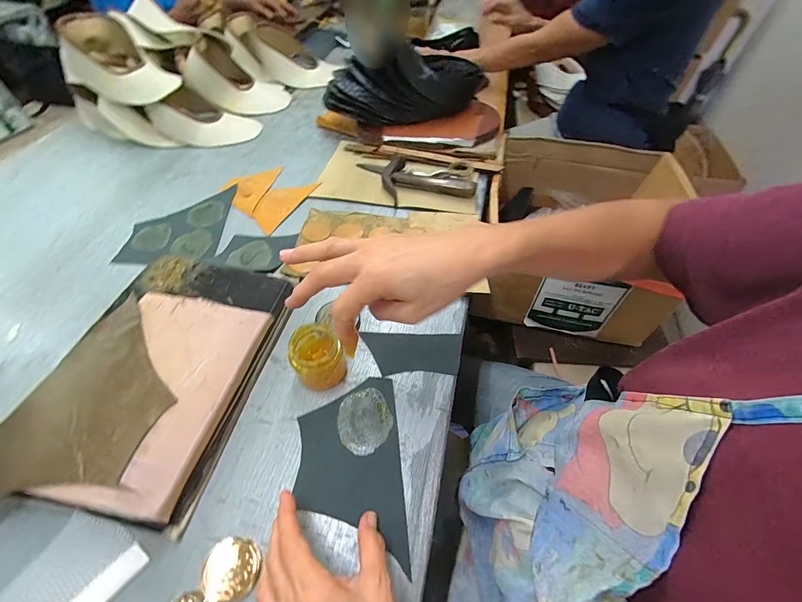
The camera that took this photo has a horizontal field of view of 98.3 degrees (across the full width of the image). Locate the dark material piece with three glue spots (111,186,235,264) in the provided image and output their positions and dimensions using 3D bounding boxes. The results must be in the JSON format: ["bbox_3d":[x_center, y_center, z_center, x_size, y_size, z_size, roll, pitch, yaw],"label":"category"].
[{"bbox_3d":[-0.371,-0.126,0.582,0.151,0.008,0.162,-3,56,-2],"label":"dark material piece with three glue spots"}]

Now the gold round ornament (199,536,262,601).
[{"bbox_3d":[-0.152,0.238,0.308,0.047,0.008,0.046,0,53,0],"label":"gold round ornament"}]

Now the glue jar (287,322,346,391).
[{"bbox_3d":[-0.096,0.069,0.401,0.053,0.062,0.064,-20,55,-15],"label":"glue jar"}]

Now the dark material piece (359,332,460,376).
[{"bbox_3d":[0.014,0.067,0.444,0.123,0.005,0.056,2,52,-2],"label":"dark material piece"}]

